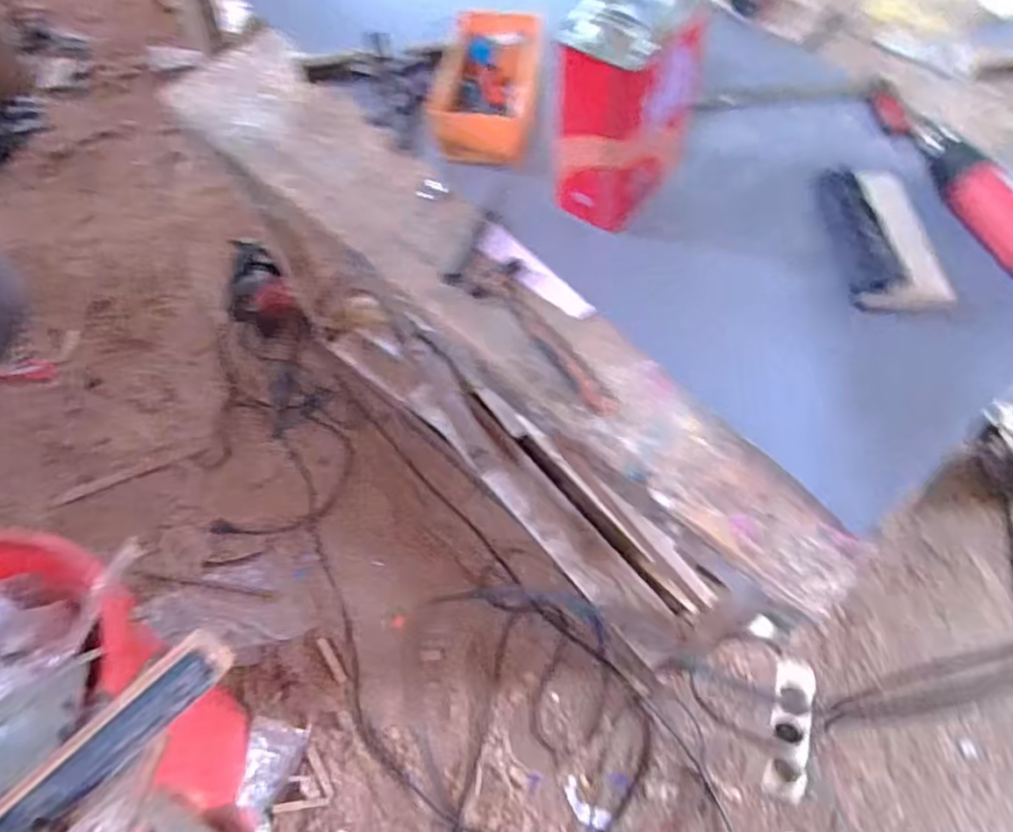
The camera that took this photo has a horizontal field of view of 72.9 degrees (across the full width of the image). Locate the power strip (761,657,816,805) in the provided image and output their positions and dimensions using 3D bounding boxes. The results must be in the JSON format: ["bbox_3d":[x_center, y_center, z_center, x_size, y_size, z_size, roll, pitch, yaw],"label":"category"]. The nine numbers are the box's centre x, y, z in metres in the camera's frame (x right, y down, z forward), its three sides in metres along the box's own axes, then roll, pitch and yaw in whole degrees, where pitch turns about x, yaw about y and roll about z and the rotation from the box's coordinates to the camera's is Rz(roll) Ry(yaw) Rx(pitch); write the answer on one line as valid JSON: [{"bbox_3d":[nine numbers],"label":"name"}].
[{"bbox_3d":[0.359,0.389,0.862,0.049,0.037,0.171,16,62,10],"label":"power strip"}]

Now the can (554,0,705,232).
[{"bbox_3d":[0.146,-0.382,0.846,0.111,0.247,0.175,36,67,20],"label":"can"}]

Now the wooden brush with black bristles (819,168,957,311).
[{"bbox_3d":[0.461,-0.236,0.851,0.127,0.049,0.241,-1,61,1],"label":"wooden brush with black bristles"}]

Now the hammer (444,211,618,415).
[{"bbox_3d":[0.011,-0.125,0.837,0.100,0.024,0.326,-23,62,-11],"label":"hammer"}]

